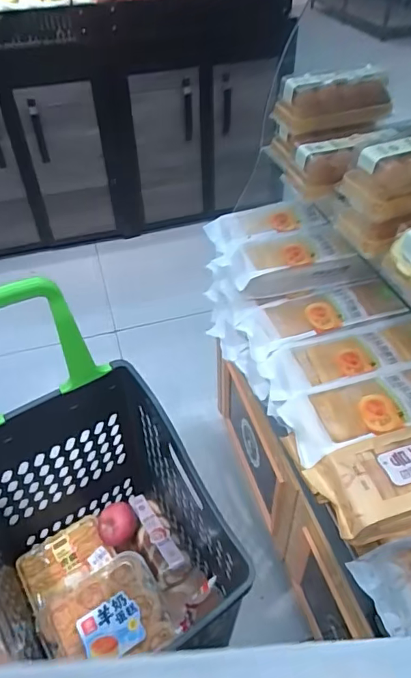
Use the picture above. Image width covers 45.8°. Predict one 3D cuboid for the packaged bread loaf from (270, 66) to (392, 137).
[{"bbox_3d":[0.268,-0.501,1.014,0.226,0.099,0.108,-22,46,-19],"label":"packaged bread loaf"}]

